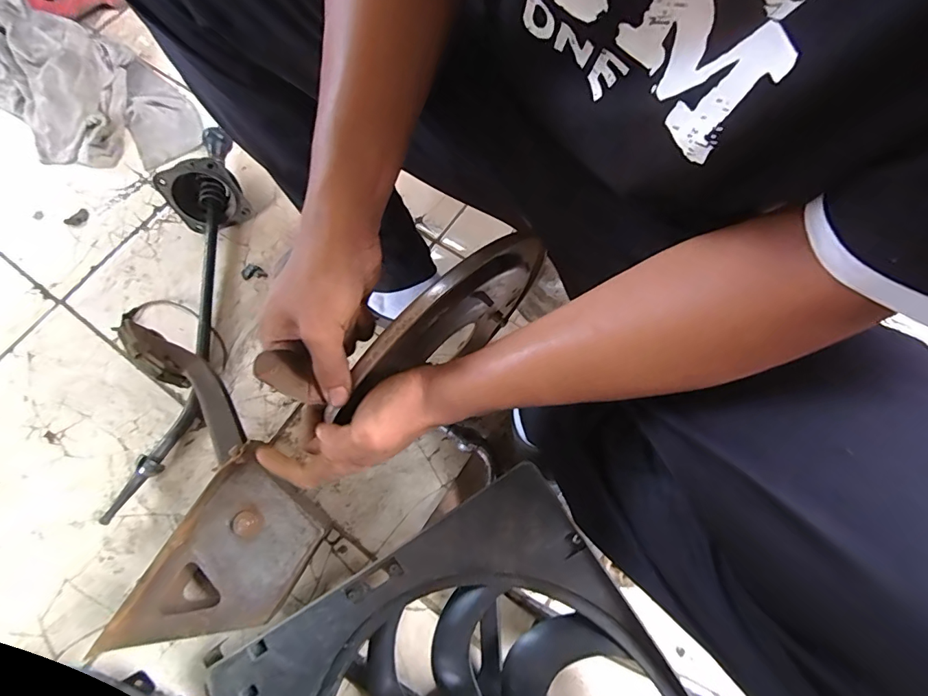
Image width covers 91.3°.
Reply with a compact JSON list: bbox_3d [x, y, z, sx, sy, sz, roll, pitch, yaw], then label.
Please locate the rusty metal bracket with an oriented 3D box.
[{"bbox_3d":[-0.258,0.237,0.503,0.143,0.039,0.231,24,70,8],"label":"rusty metal bracket"}]

